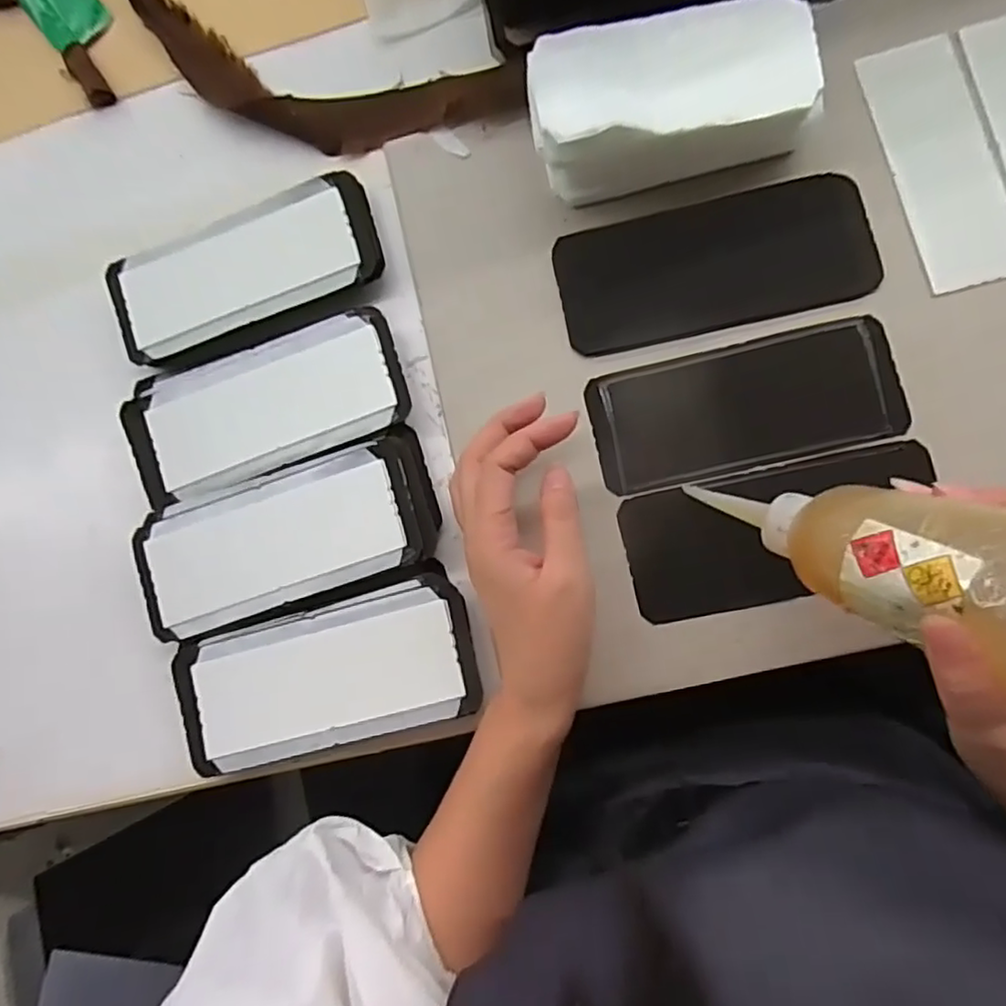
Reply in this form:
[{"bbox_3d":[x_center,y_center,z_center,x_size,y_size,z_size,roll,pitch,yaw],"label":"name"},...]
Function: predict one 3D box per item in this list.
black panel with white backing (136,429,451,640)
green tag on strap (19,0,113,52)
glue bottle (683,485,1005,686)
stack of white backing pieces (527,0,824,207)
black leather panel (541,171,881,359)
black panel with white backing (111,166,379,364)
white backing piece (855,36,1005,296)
[{"bbox_3d":[-0.123,0.019,0.370,0.170,0.014,0.076,-19,82,5],"label":"black panel with white backing"},{"bbox_3d":[-0.306,-0.344,0.448,0.043,0.009,0.066,-41,80,1],"label":"green tag on strap"},{"bbox_3d":[0.151,0.020,0.278,0.048,0.152,0.052,29,87,-35],"label":"glue bottle"},{"bbox_3d":[0.092,-0.223,0.359,0.148,0.060,0.078,-10,82,6],"label":"stack of white backing pieces"},{"bbox_3d":[0.120,-0.140,0.377,0.173,0.009,0.076,-11,85,7],"label":"black leather panel"},{"bbox_3d":[-0.159,-0.144,0.399,0.167,0.014,0.075,-19,82,5],"label":"black panel with white backing"},{"bbox_3d":[0.247,-0.191,0.362,0.053,0.004,0.144,-14,82,5],"label":"white backing piece"}]

